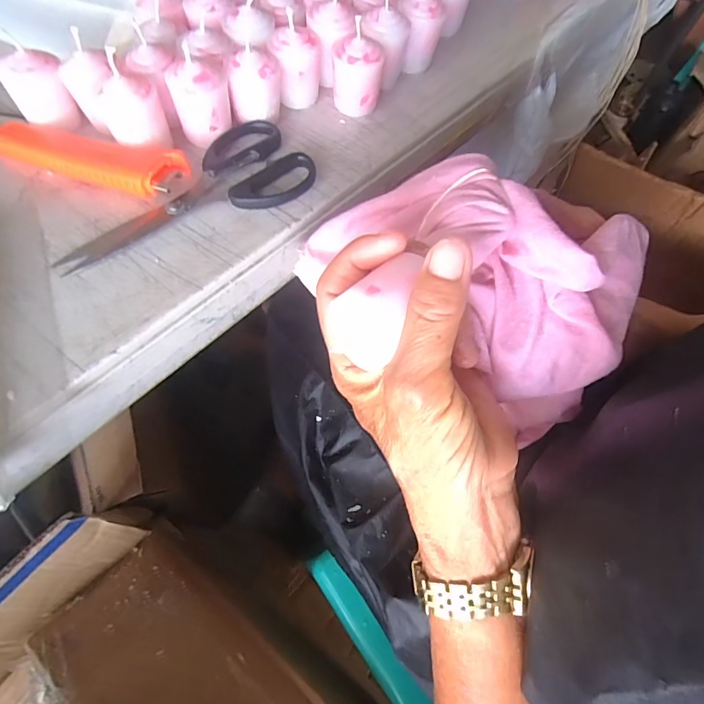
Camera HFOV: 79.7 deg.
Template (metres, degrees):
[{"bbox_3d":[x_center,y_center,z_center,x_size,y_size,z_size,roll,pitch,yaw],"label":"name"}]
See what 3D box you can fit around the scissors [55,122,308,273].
[{"bbox_3d":[-0.112,-0.108,0.281,0.170,0.011,0.072,-26,68,-15],"label":"scissors"}]

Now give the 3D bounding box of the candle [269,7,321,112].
[{"bbox_3d":[-0.041,-0.212,0.311,0.033,0.056,0.029,-3,64,-5],"label":"candle"}]

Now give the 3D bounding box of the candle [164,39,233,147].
[{"bbox_3d":[-0.103,-0.176,0.287,0.039,0.049,0.034,-25,68,-14],"label":"candle"}]

